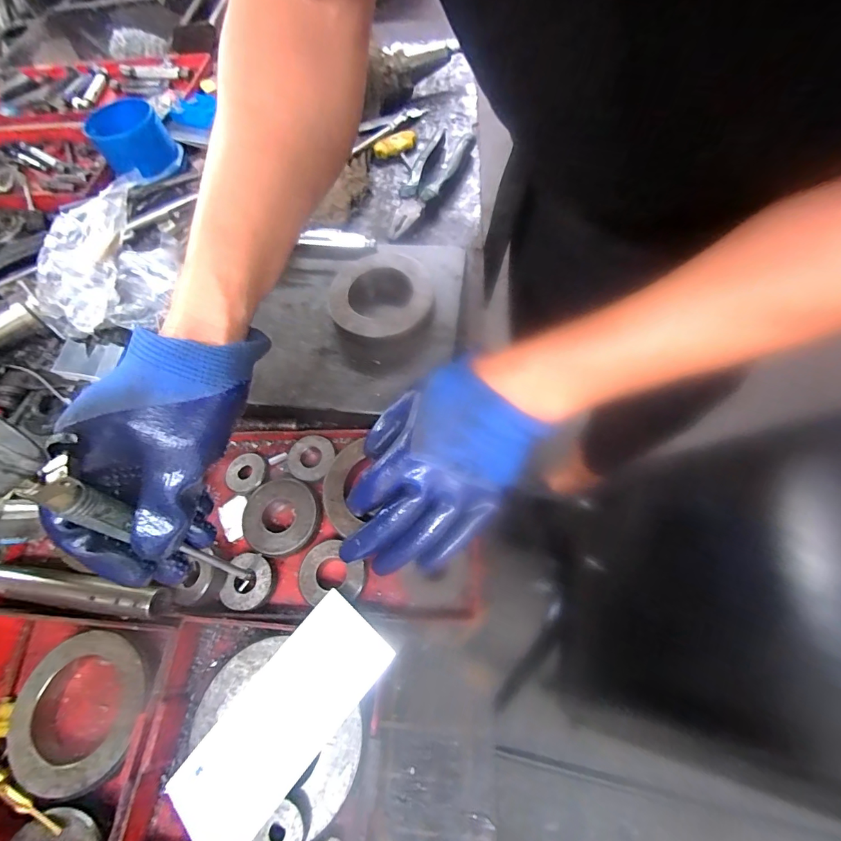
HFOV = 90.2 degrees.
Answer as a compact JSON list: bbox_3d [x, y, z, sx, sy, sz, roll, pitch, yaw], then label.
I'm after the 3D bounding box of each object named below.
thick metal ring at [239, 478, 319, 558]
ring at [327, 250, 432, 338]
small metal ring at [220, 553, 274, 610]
[{"bbox_3d":[-0.112,0.077,0.339,0.062,0.013,0.060,-2,64,5],"label":"thick metal ring"},{"bbox_3d":[-0.037,-0.118,0.402,0.097,0.027,0.097,-16,64,-2],"label":"ring"},{"bbox_3d":[-0.132,0.124,0.322,0.036,0.007,0.040,12,66,12],"label":"small metal ring"}]

